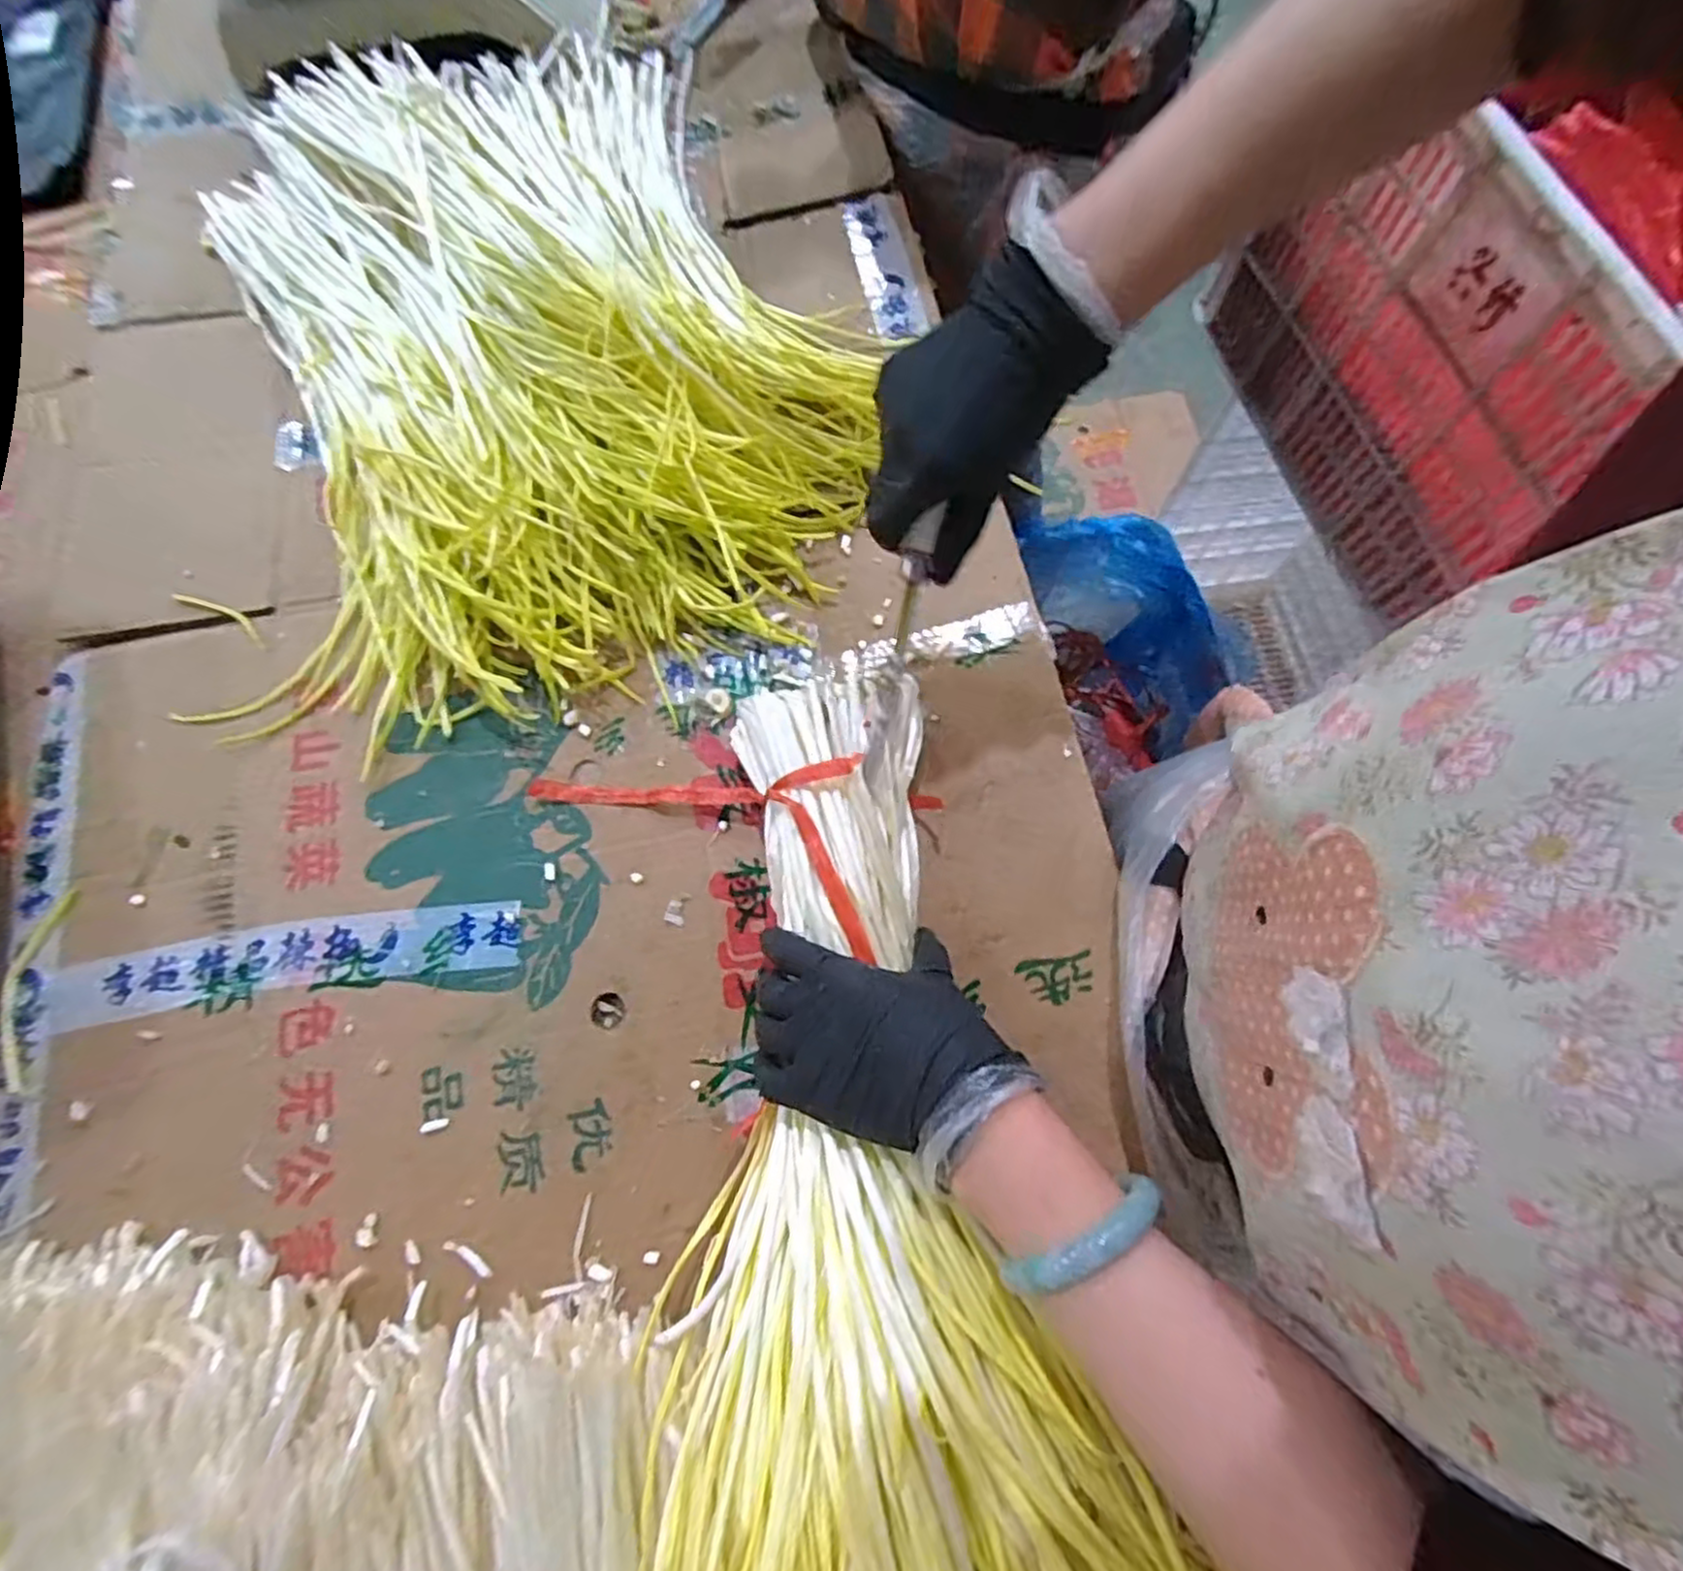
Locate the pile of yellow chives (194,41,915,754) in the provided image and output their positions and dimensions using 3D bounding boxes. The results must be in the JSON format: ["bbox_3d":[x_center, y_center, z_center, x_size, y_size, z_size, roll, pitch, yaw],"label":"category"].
[{"bbox_3d":[-0.231,-0.333,0.530,0.455,0.077,0.555,-18,72,-4],"label":"pile of yellow chives"}]

